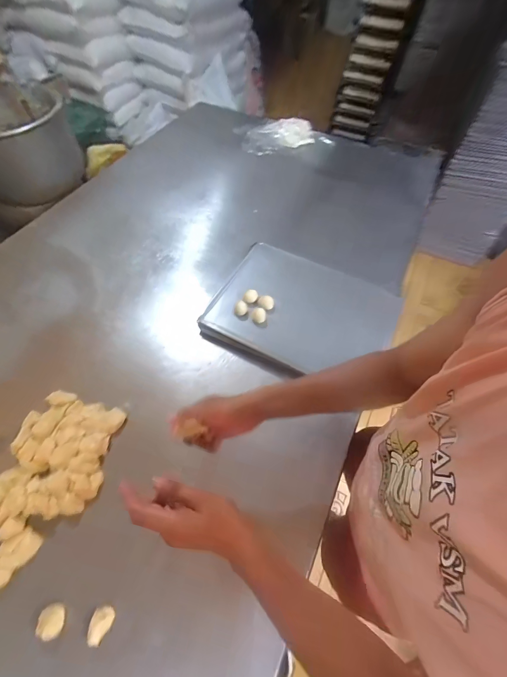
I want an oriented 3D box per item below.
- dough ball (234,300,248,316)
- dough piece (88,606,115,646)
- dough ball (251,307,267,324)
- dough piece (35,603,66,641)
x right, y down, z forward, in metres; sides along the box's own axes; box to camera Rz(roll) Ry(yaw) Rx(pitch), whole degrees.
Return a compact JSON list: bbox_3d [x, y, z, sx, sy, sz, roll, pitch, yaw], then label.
[{"bbox_3d":[-0.033,-0.080,0.736,0.032,0.030,0.027,2,60,0],"label":"dough ball"},{"bbox_3d":[-0.248,0.461,0.451,0.034,0.011,0.042,18,61,8],"label":"dough piece"},{"bbox_3d":[0.015,-0.060,0.725,0.036,0.029,0.033,4,60,1],"label":"dough ball"},{"bbox_3d":[-0.327,0.457,0.452,0.037,0.019,0.040,1,60,-1],"label":"dough piece"}]

